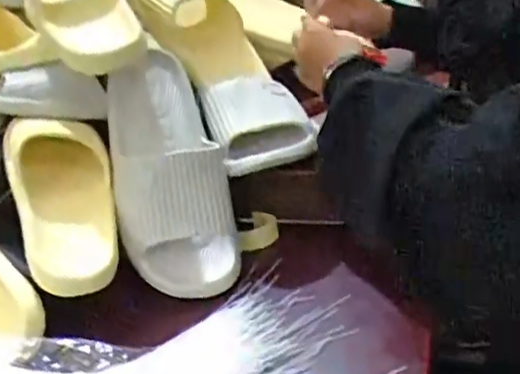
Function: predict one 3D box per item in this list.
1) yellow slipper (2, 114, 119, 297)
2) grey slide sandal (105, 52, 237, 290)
[{"bbox_3d":[-0.187,0.003,0.633,0.097,0.087,0.199,-7,42,-23],"label":"yellow slipper"},{"bbox_3d":[-0.093,-0.020,0.657,0.109,0.071,0.250,-12,70,-11],"label":"grey slide sandal"}]

